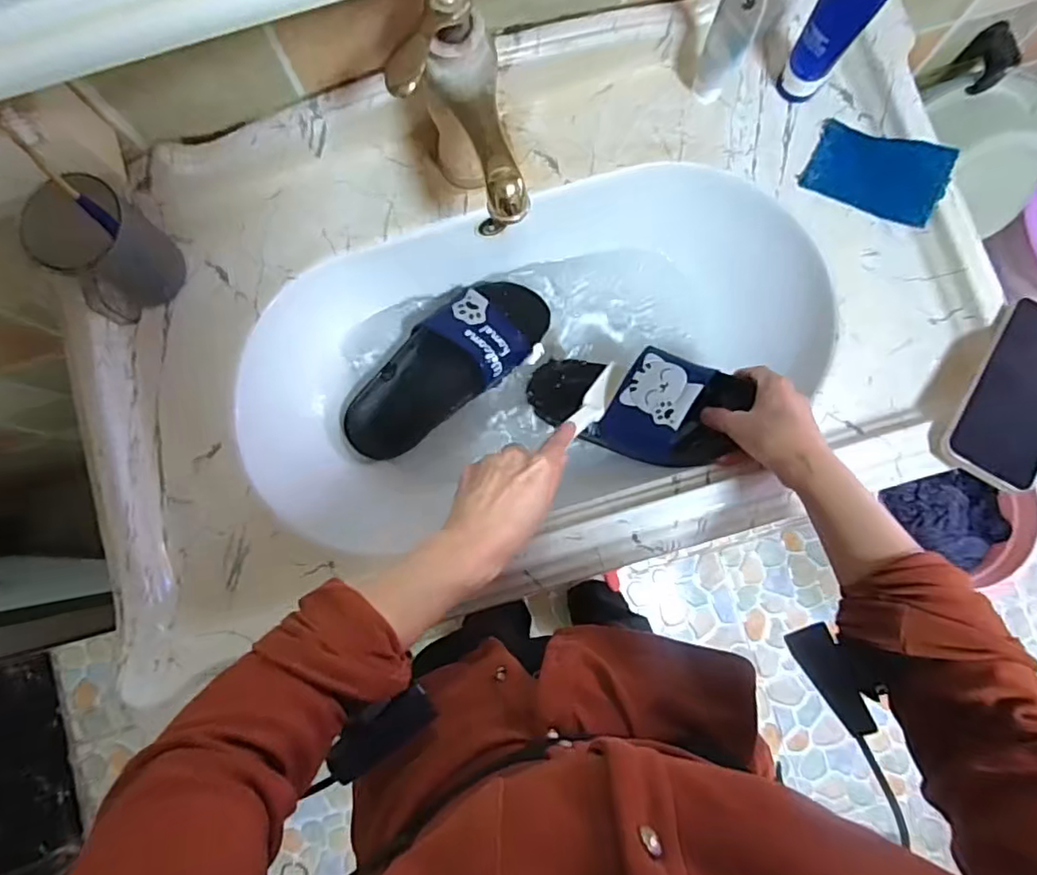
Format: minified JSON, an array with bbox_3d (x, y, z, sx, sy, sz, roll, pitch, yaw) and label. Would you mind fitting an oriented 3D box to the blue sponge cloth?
[{"bbox_3d":[0.329,-0.245,0.547,0.116,0.015,0.065,27,107,19],"label":"blue sponge cloth"}]

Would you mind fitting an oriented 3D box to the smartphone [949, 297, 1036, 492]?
[{"bbox_3d":[0.421,-0.038,0.494,0.074,0.009,0.158,28,84,5],"label":"smartphone"}]

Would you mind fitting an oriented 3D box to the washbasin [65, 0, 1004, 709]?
[{"bbox_3d":[-0.002,-0.097,0.589,0.773,0.176,0.460,-18,83,-1],"label":"washbasin"}]

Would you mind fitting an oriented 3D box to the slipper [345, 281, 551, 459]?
[{"bbox_3d":[-0.078,-0.079,0.637,0.244,0.066,0.096,-36,84,-3],"label":"slipper"}]

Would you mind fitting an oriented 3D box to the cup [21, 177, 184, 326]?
[{"bbox_3d":[-0.346,-0.157,0.506,0.081,0.121,0.081,0,83,1],"label":"cup"}]

